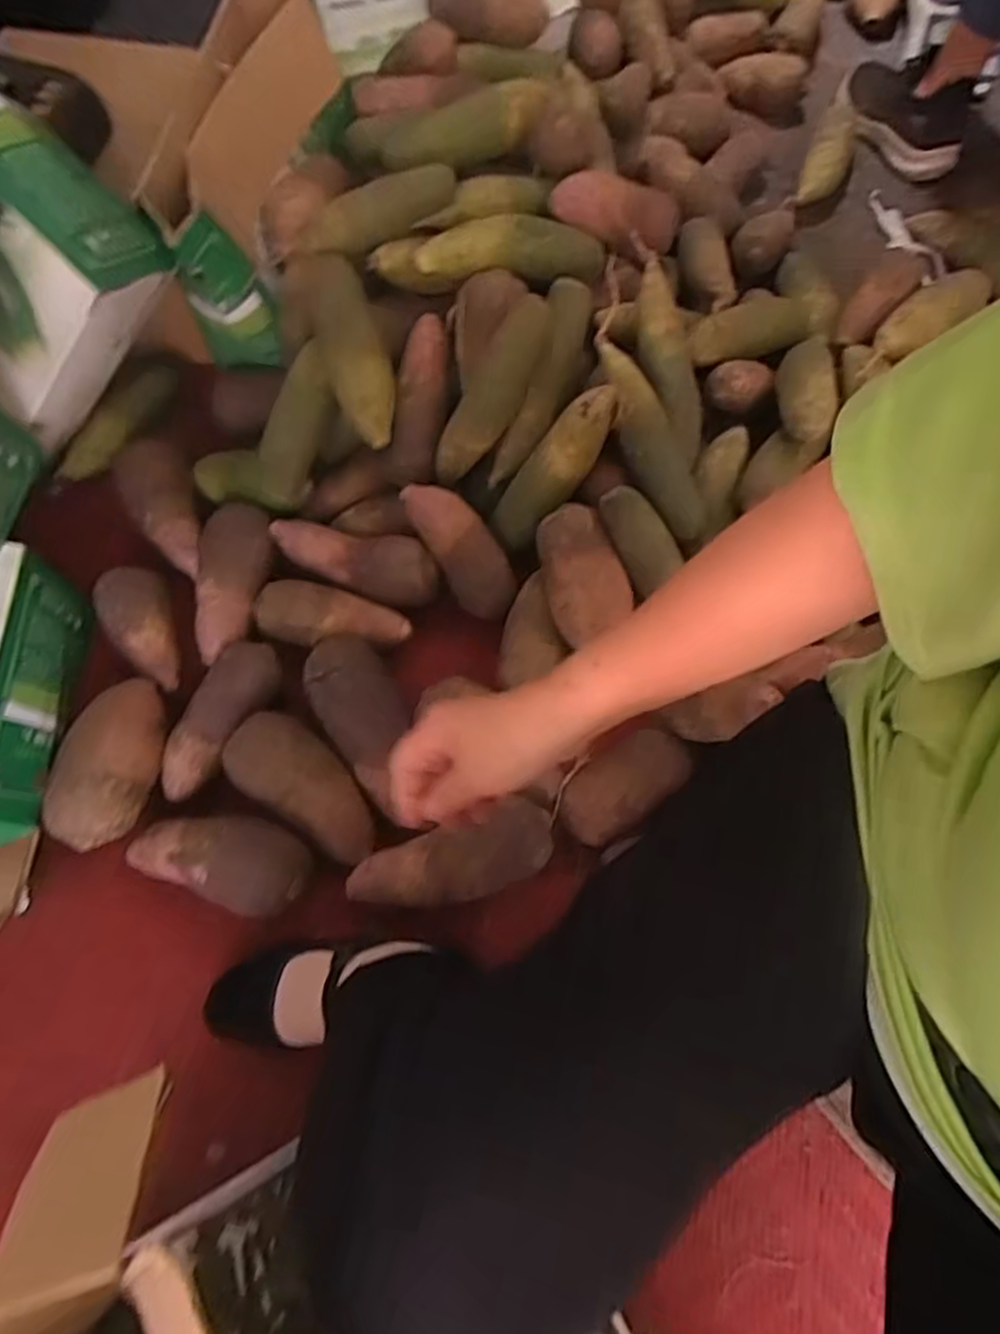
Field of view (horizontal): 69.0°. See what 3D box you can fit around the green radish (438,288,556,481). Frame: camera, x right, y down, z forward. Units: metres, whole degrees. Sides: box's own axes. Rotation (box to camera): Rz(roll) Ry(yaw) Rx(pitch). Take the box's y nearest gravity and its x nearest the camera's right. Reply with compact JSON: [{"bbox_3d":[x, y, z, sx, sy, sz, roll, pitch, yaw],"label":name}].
[{"bbox_3d":[-0.007,-0.280,0.746,0.050,0.045,0.197,38,110,15],"label":"green radish"}]

